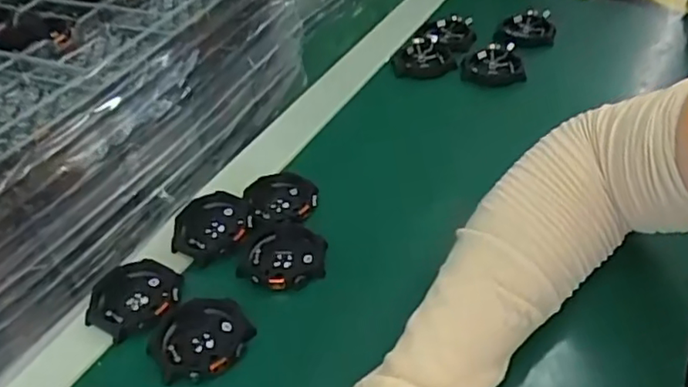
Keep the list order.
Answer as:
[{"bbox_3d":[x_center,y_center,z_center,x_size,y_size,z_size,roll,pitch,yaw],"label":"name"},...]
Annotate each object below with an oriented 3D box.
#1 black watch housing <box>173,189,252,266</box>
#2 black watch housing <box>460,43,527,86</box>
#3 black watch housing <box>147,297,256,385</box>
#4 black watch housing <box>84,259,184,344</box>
[{"bbox_3d":[-0.085,0.020,0.400,0.049,0.014,0.047,-11,41,-7],"label":"black watch housing"},{"bbox_3d":[0.127,-0.111,0.533,0.051,0.022,0.041,-2,40,2],"label":"black watch housing"},{"bbox_3d":[-0.080,0.082,0.346,0.054,0.010,0.051,-3,41,3],"label":"black watch housing"},{"bbox_3d":[-0.125,0.063,0.370,0.054,0.009,0.053,-3,41,3],"label":"black watch housing"}]

